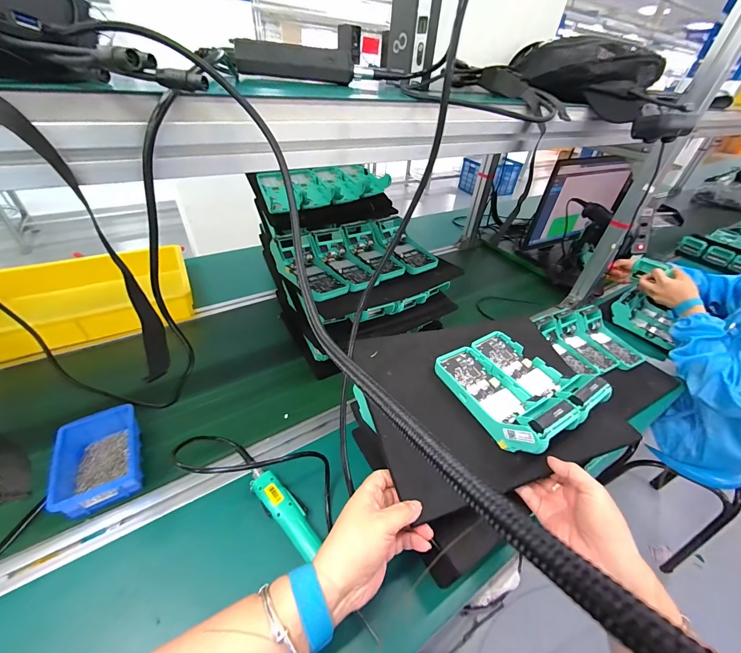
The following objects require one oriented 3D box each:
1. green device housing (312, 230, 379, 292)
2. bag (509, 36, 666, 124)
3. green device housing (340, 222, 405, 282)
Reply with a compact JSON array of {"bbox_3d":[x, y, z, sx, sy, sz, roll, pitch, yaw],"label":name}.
[{"bbox_3d":[-0.056,-0.136,0.647,0.089,0.051,0.182,-22,60,-29],"label":"green device housing"},{"bbox_3d":[0.353,-0.404,0.510,0.232,0.089,0.115,11,40,7],"label":"bag"},{"bbox_3d":[0.002,-0.161,0.694,0.091,0.046,0.169,-20,61,-27],"label":"green device housing"}]

